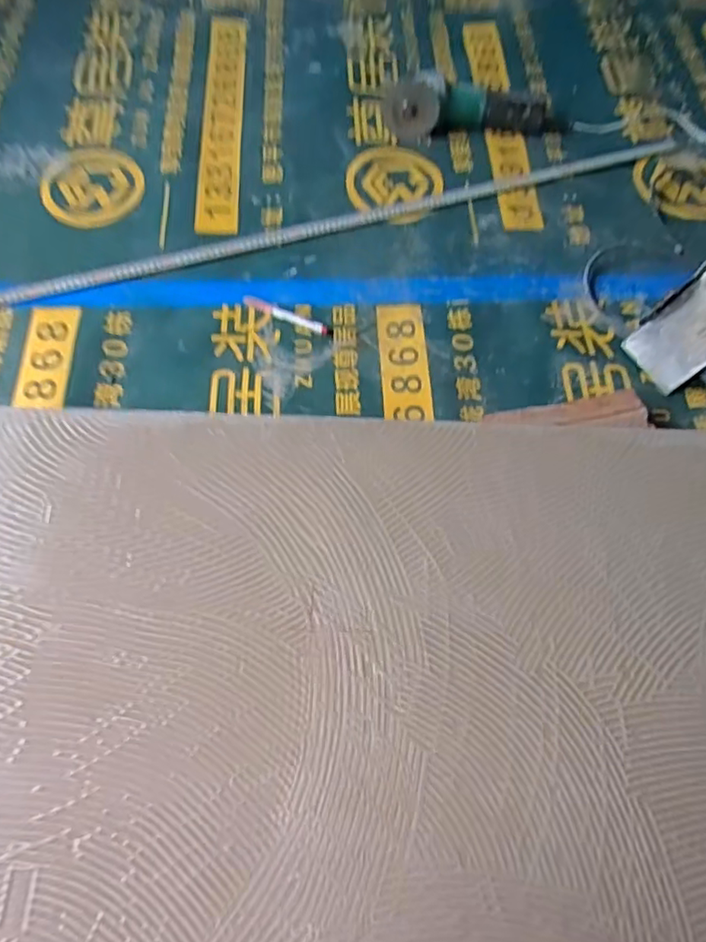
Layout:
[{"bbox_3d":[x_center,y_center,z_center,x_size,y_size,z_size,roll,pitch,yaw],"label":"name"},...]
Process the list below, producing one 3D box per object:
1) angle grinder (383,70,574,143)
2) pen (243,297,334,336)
[{"bbox_3d":[0.216,-0.632,1.039,0.320,0.070,0.097,-5,64,-3],"label":"angle grinder"},{"bbox_3d":[-0.095,-0.226,0.885,0.141,0.010,0.016,23,66,10],"label":"pen"}]

